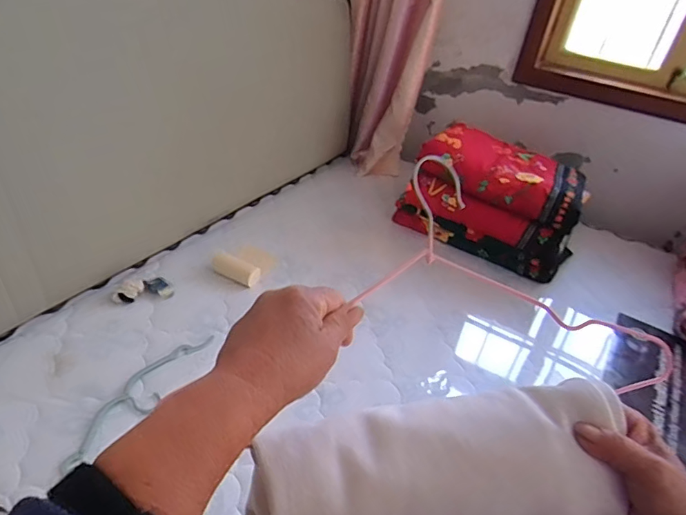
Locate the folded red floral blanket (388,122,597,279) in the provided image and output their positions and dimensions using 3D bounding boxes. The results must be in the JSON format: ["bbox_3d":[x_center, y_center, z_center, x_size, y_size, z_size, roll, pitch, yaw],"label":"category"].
[{"bbox_3d":[0.495,-0.200,1.560,0.563,0.329,0.356,19,37,15],"label":"folded red floral blanket"}]

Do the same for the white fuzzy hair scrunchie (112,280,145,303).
[{"bbox_3d":[-0.528,0.083,1.139,0.043,0.035,0.074,21,37,18],"label":"white fuzzy hair scrunchie"}]

